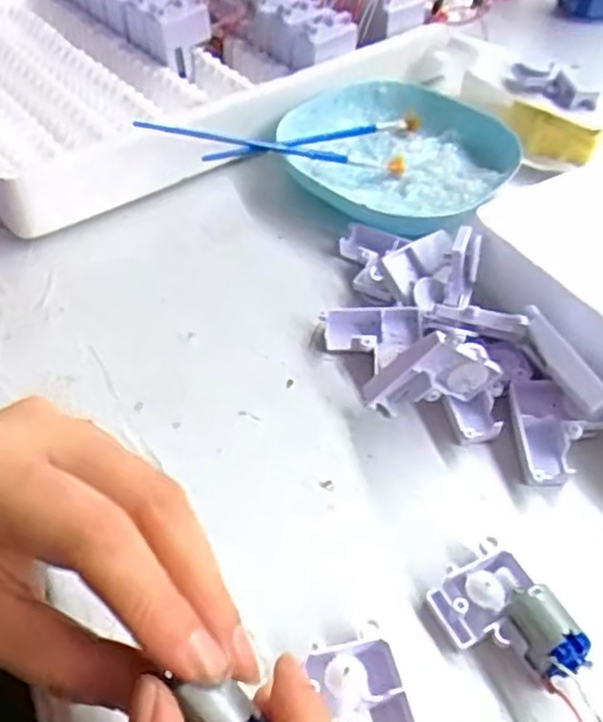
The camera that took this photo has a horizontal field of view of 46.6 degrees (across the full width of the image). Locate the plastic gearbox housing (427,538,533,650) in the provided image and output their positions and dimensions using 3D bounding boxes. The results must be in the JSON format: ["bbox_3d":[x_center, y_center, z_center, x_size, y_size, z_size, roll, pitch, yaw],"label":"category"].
[{"bbox_3d":[0.065,0.083,0.247,0.034,0.014,0.029,-27,54,-25],"label":"plastic gearbox housing"}]

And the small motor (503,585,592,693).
[{"bbox_3d":[0.082,0.092,0.234,0.017,0.018,0.029,-15,50,-16],"label":"small motor"}]

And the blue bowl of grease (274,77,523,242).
[{"bbox_3d":[0.058,-0.125,0.424,0.128,0.030,0.134,32,54,24],"label":"blue bowl of grease"}]

